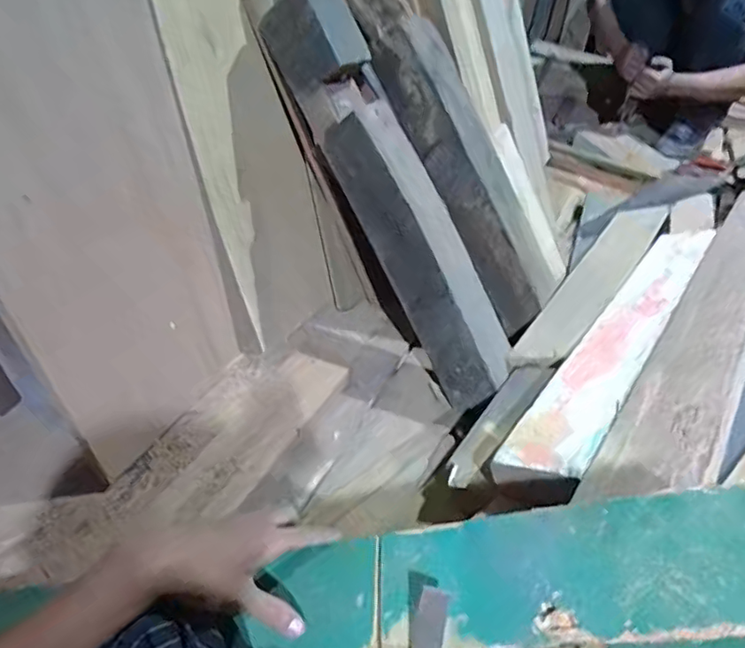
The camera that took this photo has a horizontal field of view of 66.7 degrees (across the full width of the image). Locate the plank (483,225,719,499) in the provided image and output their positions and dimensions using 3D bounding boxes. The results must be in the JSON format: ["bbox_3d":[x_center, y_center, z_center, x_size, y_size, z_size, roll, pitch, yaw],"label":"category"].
[{"bbox_3d":[0.401,0.005,0.872,0.110,0.024,0.807,3,28,41],"label":"plank"}]

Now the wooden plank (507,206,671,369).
[{"bbox_3d":[0.438,-0.101,1.085,0.111,0.028,0.649,8,37,39],"label":"wooden plank"}]

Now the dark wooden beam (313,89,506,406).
[{"bbox_3d":[0.081,-0.105,0.931,0.100,0.499,0.115,-32,10,-31],"label":"dark wooden beam"}]

